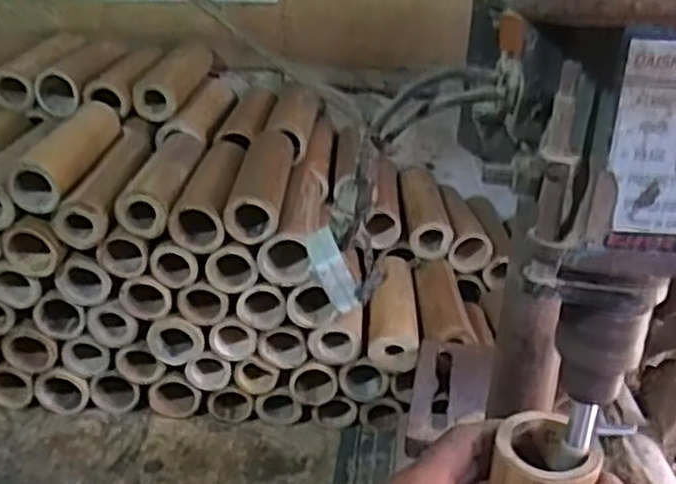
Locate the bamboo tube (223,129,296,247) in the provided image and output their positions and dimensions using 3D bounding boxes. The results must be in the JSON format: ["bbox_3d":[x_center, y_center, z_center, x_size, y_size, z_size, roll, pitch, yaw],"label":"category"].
[{"bbox_3d":[-0.078,-0.064,0.789,0.051,0.045,0.187,4,30,2],"label":"bamboo tube"}]

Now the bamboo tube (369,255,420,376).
[{"bbox_3d":[0.065,0.073,0.842,0.054,0.046,0.184,5,30,4],"label":"bamboo tube"}]

